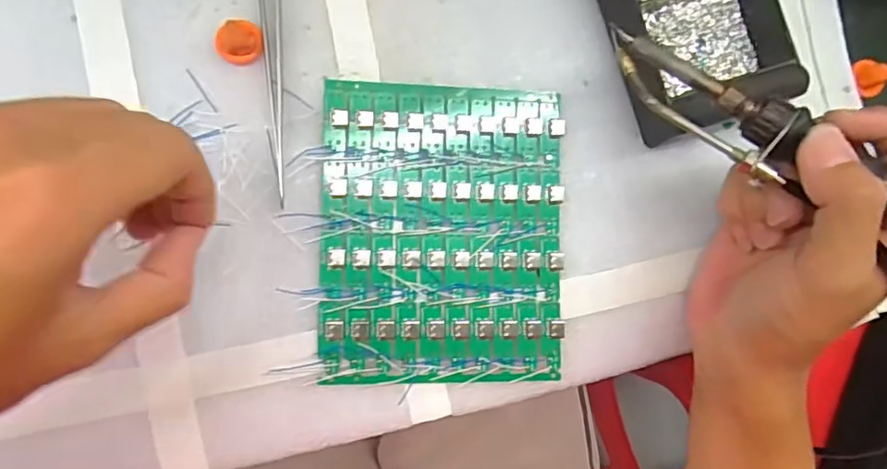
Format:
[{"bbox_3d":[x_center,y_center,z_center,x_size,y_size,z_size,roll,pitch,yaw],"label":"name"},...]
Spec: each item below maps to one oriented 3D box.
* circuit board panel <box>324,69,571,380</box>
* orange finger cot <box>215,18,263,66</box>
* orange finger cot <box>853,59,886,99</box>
[{"bbox_3d":[0.001,-0.002,0.274,0.113,0.005,0.139,1,87,-8],"label":"circuit board panel"},{"bbox_3d":[-0.093,-0.087,0.262,0.020,0.011,0.017,-9,88,-8],"label":"orange finger cot"},{"bbox_3d":[0.235,-0.087,0.315,0.015,0.012,0.021,-19,90,-8],"label":"orange finger cot"}]

